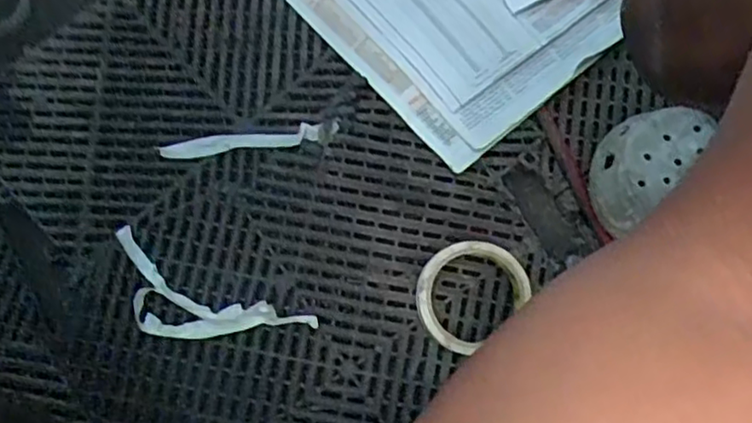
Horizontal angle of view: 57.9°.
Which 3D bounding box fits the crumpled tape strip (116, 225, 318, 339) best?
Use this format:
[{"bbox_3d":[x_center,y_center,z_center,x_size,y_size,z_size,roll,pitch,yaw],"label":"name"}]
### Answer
[{"bbox_3d":[-0.150,0.083,0.577,0.183,0.015,0.069,25,86,5],"label":"crumpled tape strip"}]

